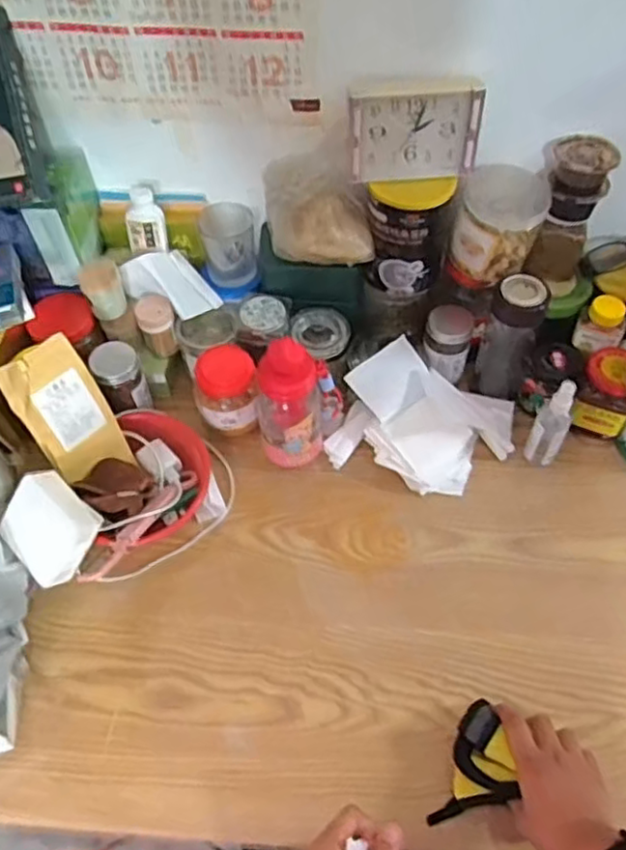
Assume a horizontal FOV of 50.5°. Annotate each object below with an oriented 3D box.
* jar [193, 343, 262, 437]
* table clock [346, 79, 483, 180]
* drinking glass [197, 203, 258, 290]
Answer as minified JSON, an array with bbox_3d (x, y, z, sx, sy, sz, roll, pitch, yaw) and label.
[{"bbox_3d":[-0.107,-0.034,0.852,0.076,0.127,0.070,-1,56,1],"label":"jar"},{"bbox_3d":[0.110,-0.318,0.719,0.135,0.105,0.030,-2,56,0],"label":"table clock"},{"bbox_3d":[-0.110,-0.238,0.880,0.067,0.091,0.063,-1,55,1],"label":"drinking glass"}]

